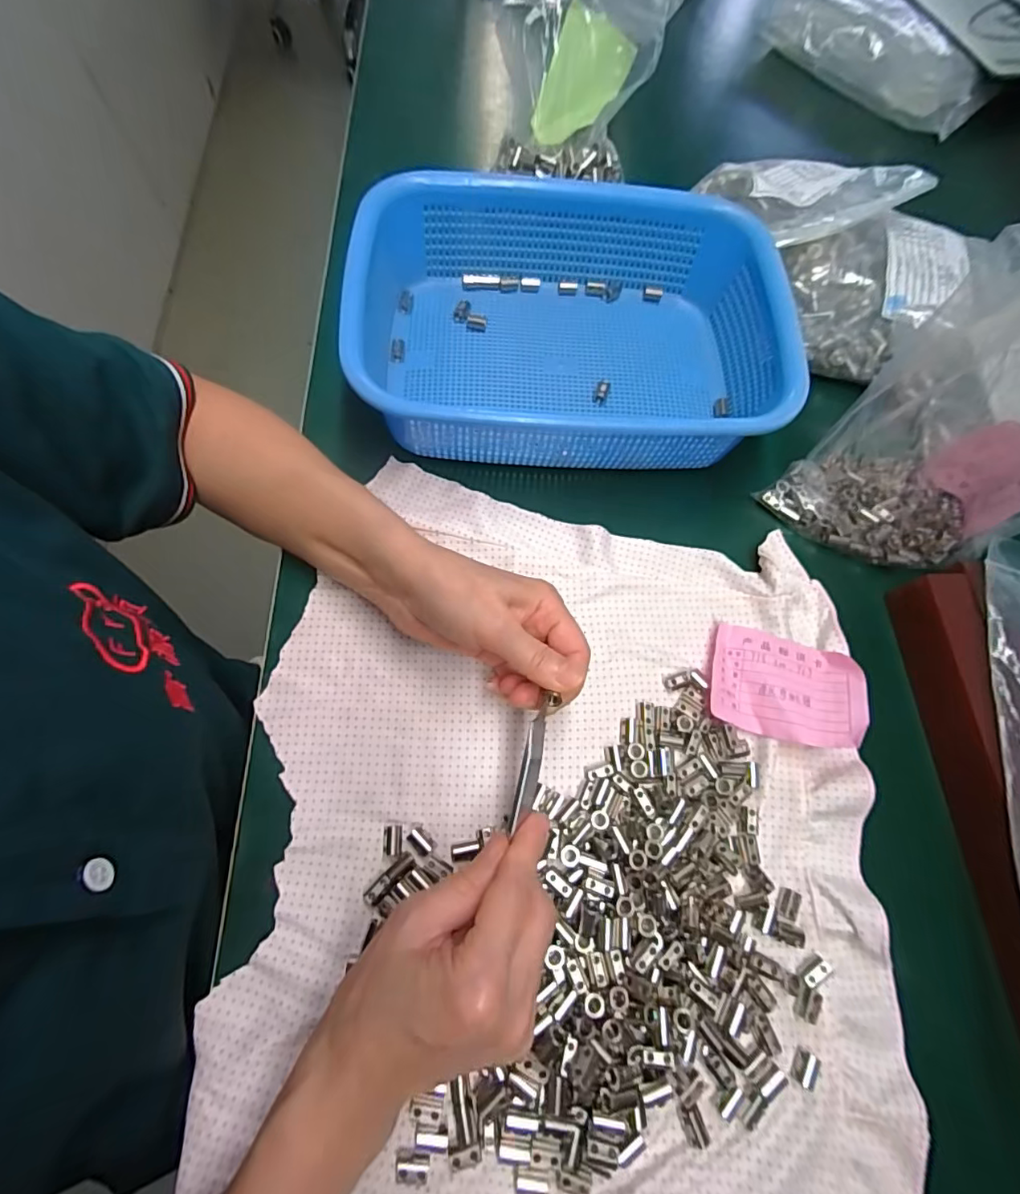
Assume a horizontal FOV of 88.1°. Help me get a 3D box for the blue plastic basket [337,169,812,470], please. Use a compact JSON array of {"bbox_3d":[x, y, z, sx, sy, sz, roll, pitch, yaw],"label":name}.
[{"bbox_3d":[0.048,-0.182,0.365,0.263,0.084,0.204,1,70,-2],"label":"blue plastic basket"}]

